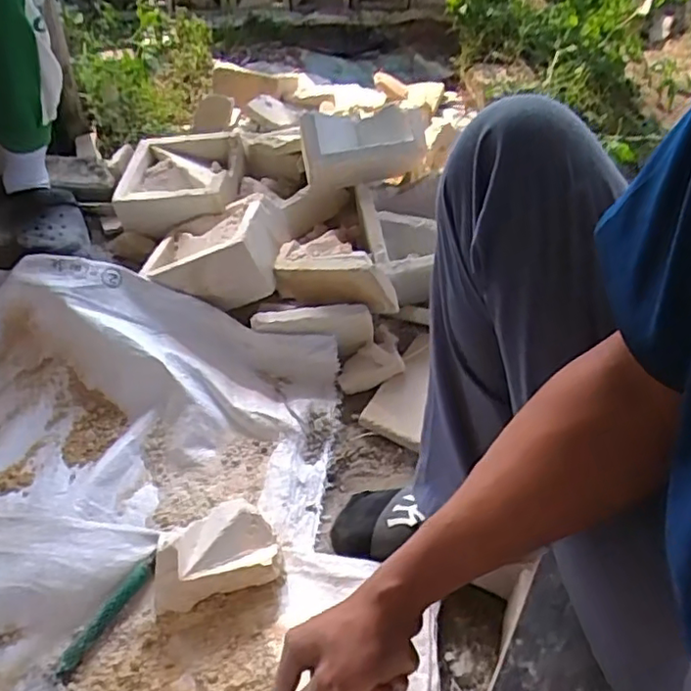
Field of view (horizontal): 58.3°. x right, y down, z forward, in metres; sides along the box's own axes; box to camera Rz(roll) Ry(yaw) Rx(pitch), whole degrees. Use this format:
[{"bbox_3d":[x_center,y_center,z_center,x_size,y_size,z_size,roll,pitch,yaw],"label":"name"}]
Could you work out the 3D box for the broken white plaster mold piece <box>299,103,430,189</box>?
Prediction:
[{"bbox_3d":[0.035,-0.344,1.089,0.228,0.135,0.075,-7,48,-8],"label":"broken white plaster mold piece"}]

